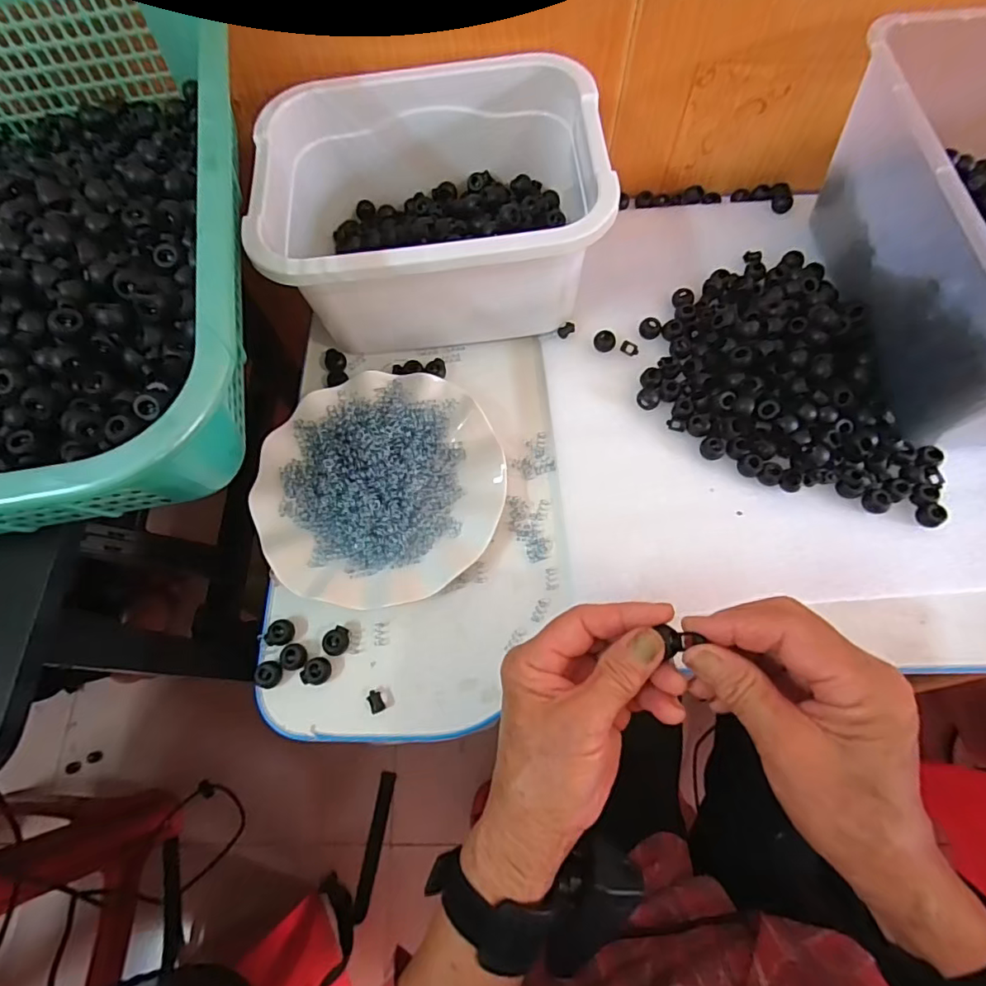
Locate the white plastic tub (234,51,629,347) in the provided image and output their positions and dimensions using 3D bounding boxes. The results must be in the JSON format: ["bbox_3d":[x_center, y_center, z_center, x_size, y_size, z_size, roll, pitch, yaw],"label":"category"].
[{"bbox_3d":[-0.045,-0.216,0.423,0.248,0.122,0.190,-4,69,0],"label":"white plastic tub"}]

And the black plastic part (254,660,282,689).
[{"bbox_3d":[-0.153,0.124,0.360,0.015,0.011,0.018,5,69,3],"label":"black plastic part"}]

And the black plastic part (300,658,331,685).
[{"bbox_3d":[-0.120,0.121,0.360,0.018,0.011,0.017,0,69,1],"label":"black plastic part"}]

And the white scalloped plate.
[{"bbox_3d":[-0.085,-0.008,0.398,0.179,0.035,0.177,0,69,1],"label":"white scalloped plate"}]

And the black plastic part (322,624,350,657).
[{"bbox_3d":[-0.109,0.102,0.367,0.015,0.011,0.020,2,69,2],"label":"black plastic part"}]

